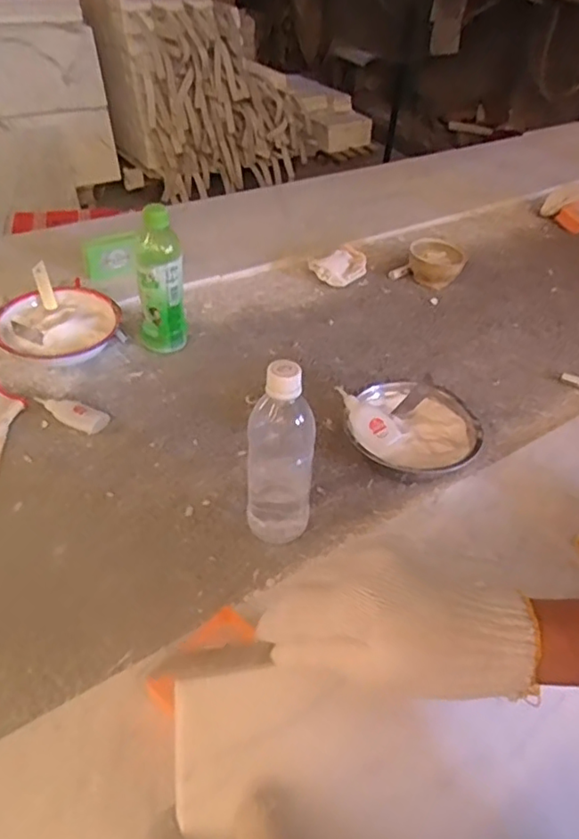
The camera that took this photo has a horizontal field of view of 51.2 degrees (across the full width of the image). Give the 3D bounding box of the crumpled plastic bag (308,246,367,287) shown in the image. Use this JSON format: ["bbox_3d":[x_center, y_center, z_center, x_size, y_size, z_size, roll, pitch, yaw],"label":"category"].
[{"bbox_3d":[0.094,-0.269,1.070,0.114,0.034,0.070,-28,54,-31],"label":"crumpled plastic bag"}]

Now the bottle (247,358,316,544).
[{"bbox_3d":[-0.008,0.039,0.588,0.065,0.204,0.056,6,44,-1],"label":"bottle"}]

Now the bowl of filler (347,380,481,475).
[{"bbox_3d":[0.152,0.018,0.744,0.149,0.052,0.153,4,44,-4],"label":"bowl of filler"}]

